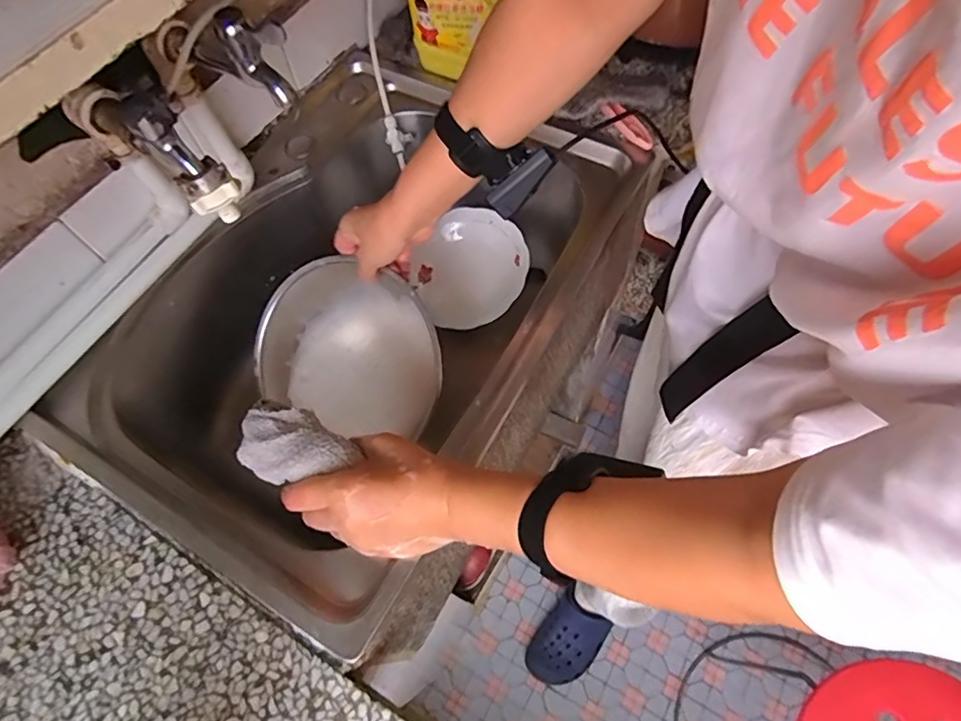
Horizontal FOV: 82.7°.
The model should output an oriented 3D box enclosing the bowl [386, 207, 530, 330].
[{"bbox_3d":[-0.014,-0.125,0.738,0.154,0.048,0.152,-1,64,2],"label":"bowl"}]

